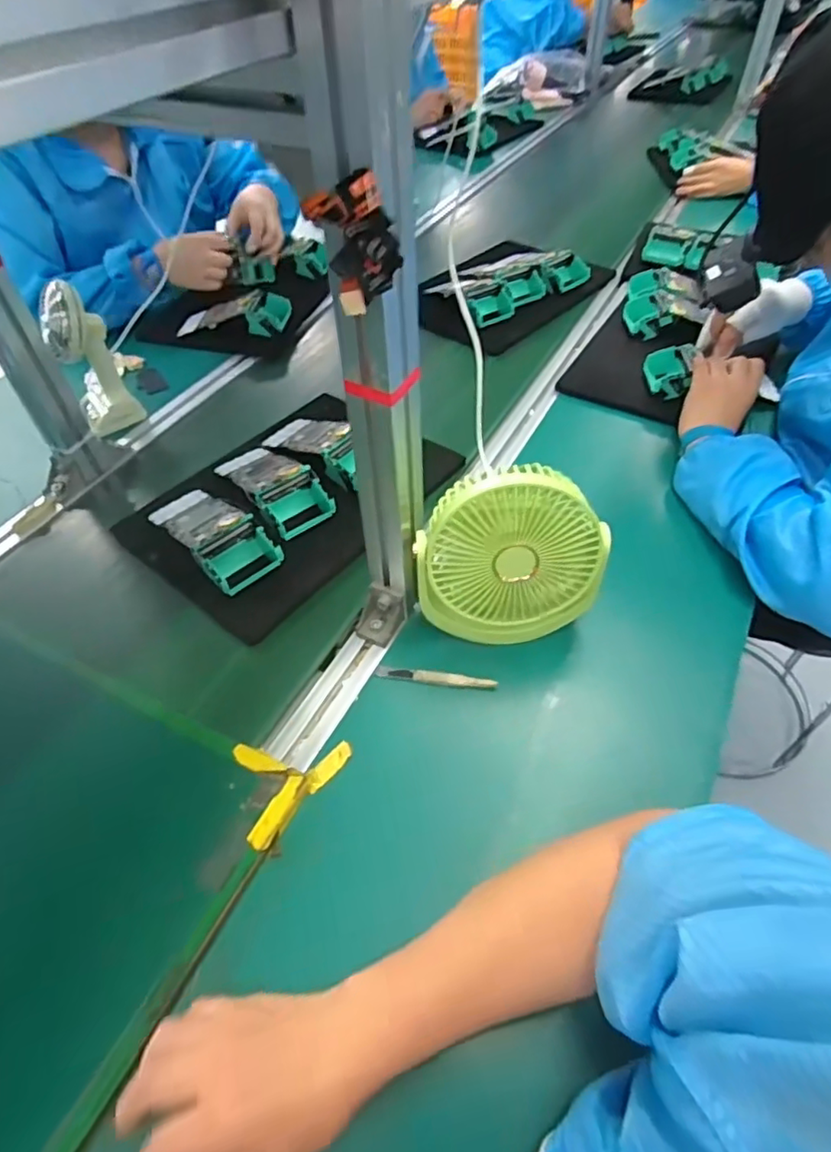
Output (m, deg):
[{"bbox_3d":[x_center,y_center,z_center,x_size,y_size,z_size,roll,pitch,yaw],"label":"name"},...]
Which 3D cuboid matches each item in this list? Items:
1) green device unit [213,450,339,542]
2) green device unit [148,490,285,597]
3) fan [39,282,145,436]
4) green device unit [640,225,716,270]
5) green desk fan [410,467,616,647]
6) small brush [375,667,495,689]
[{"bbox_3d":[-0.170,-0.113,0.690,0.070,0.037,0.170,-33,57,-24],"label":"green device unit"},{"bbox_3d":[-0.218,-0.048,0.644,0.079,0.038,0.166,-36,58,-25],"label":"green device unit"},{"bbox_3d":[-0.423,-0.284,0.777,0.067,0.175,0.100,-27,55,-20],"label":"fan"},{"bbox_3d":[0.451,-0.567,1.049,0.110,0.052,0.070,29,56,23],"label":"green device unit"},{"bbox_3d":[0.082,-0.010,0.527,0.156,0.167,0.060,1,50,2],"label":"green desk fan"},{"bbox_3d":[0.019,0.094,0.549,0.109,0.007,0.012,6,50,6],"label":"small brush"}]

